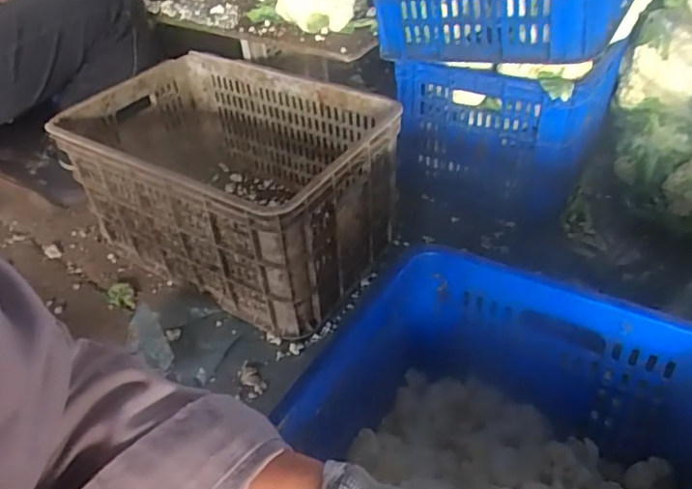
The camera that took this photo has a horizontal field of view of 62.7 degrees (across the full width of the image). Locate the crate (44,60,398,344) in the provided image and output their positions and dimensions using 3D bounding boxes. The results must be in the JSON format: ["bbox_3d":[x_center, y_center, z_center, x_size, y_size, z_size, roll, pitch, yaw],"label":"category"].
[{"bbox_3d":[-0.207,-0.118,1.034,0.549,0.278,0.336,20,47,25],"label":"crate"}]

